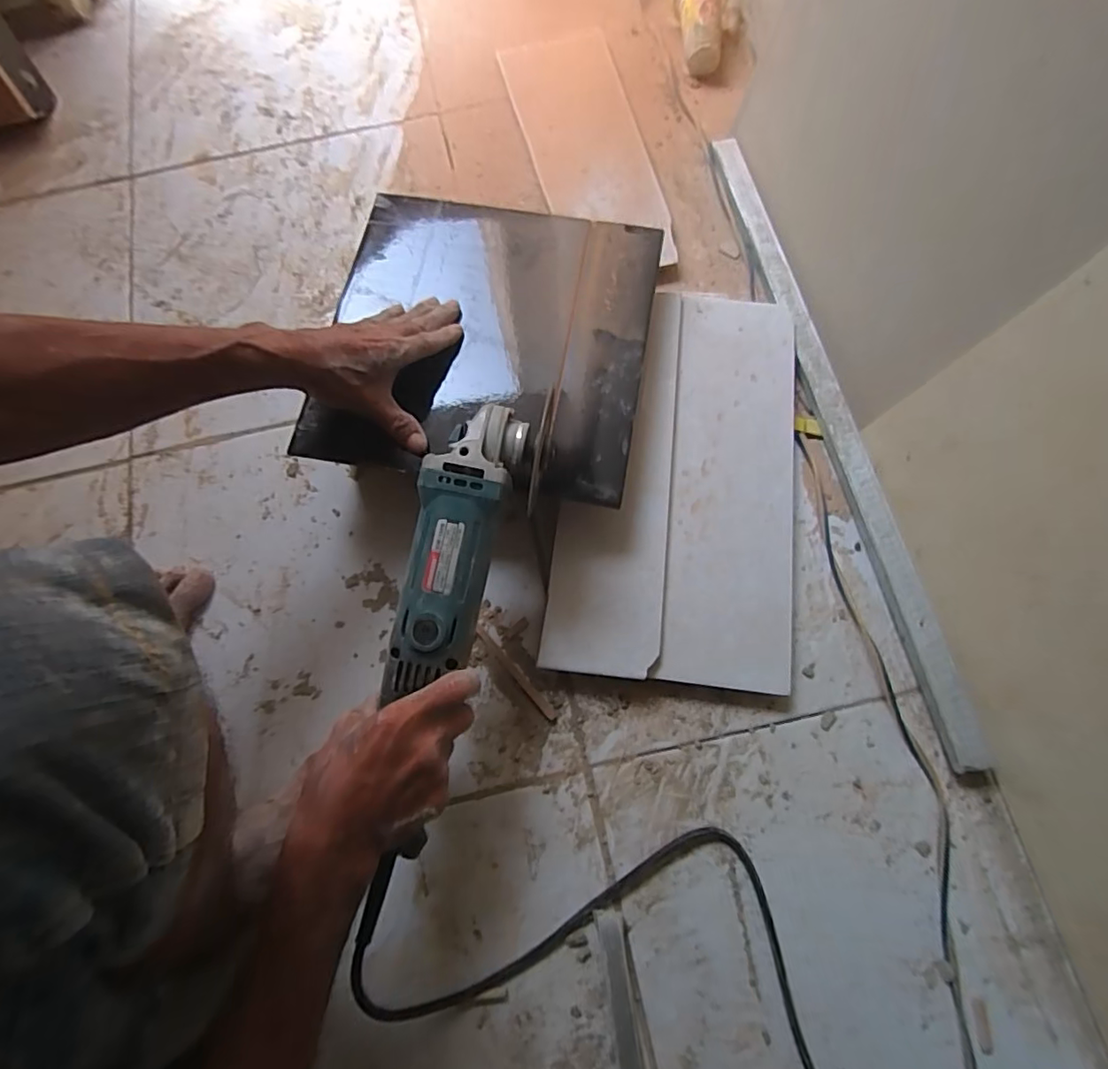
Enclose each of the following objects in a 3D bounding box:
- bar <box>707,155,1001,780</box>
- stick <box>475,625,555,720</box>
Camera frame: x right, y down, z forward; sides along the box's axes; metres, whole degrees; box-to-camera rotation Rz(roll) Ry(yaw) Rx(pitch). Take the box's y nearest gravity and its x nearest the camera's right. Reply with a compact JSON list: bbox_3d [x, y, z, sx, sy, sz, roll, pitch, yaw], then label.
[{"bbox_3d":[0.281,-0.135,0.564,0.041,0.025,0.693,-11,73,-2],"label":"bar"},{"bbox_3d":[-0.036,0.127,0.508,0.010,0.004,0.108,-40,76,-12],"label":"stick"}]

